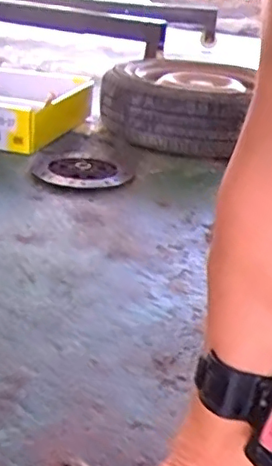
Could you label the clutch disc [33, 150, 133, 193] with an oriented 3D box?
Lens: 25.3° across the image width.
[{"bbox_3d":[-0.120,-0.147,1.405,0.210,0.012,0.240,17,27,24],"label":"clutch disc"}]

